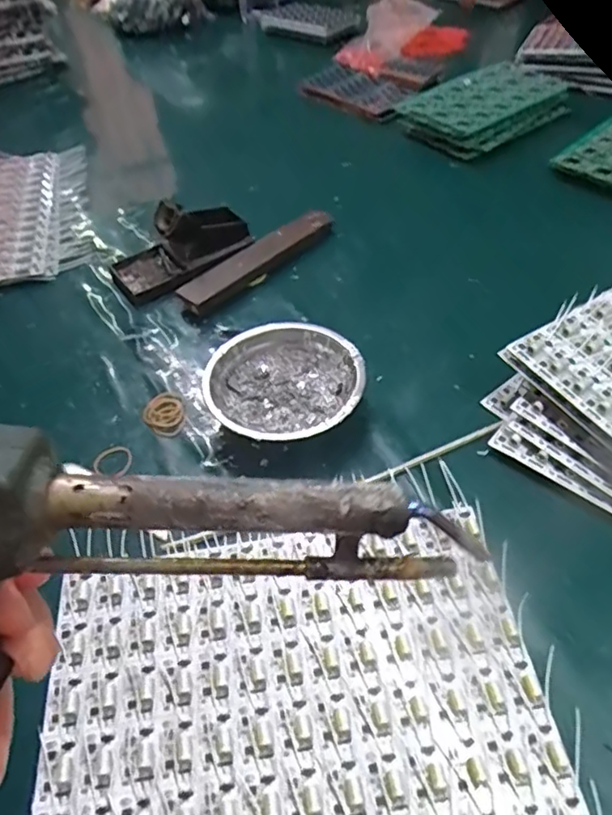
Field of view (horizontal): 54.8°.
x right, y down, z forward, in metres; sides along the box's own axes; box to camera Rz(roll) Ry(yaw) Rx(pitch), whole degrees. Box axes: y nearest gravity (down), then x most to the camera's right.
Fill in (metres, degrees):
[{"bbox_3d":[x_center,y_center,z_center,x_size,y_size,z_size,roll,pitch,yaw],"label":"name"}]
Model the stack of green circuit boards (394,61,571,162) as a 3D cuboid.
[{"bbox_3d":[0.243,-0.415,0.810,0.214,0.038,0.143,-29,54,-19],"label":"stack of green circuit boards"}]

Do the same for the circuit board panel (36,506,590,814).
[{"bbox_3d":[-0.006,0.183,0.338,0.283,0.008,0.232,-9,50,-3],"label":"circuit board panel"}]

